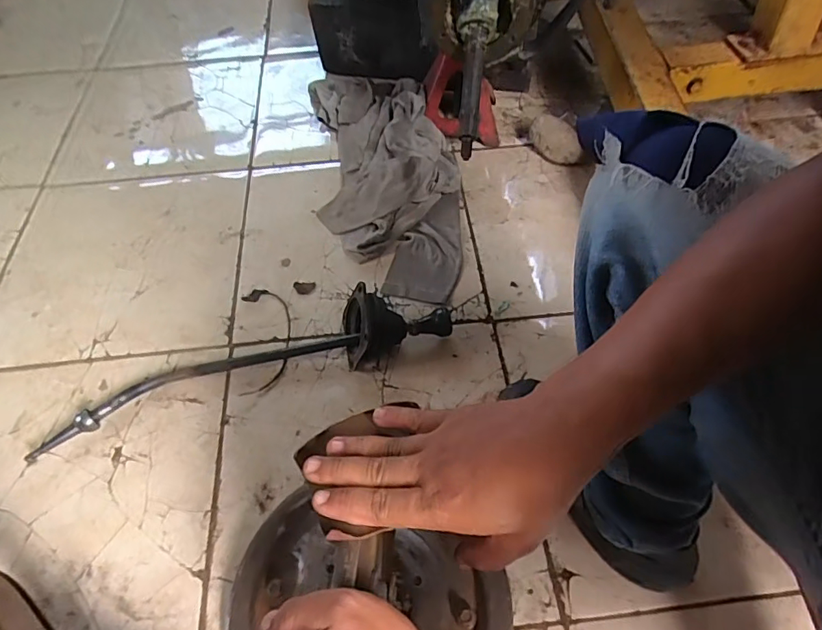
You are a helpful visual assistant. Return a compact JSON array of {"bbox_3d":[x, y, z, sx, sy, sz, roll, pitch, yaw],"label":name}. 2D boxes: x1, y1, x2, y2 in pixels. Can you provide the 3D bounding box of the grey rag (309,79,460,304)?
[{"bbox_3d":[-0.048,-0.295,0.939,0.262,0.071,0.599,-6,58,-6],"label":"grey rag"}]

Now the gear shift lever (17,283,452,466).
[{"bbox_3d":[-0.228,0.061,0.698,0.591,0.090,0.101,-16,59,-11],"label":"gear shift lever"}]

